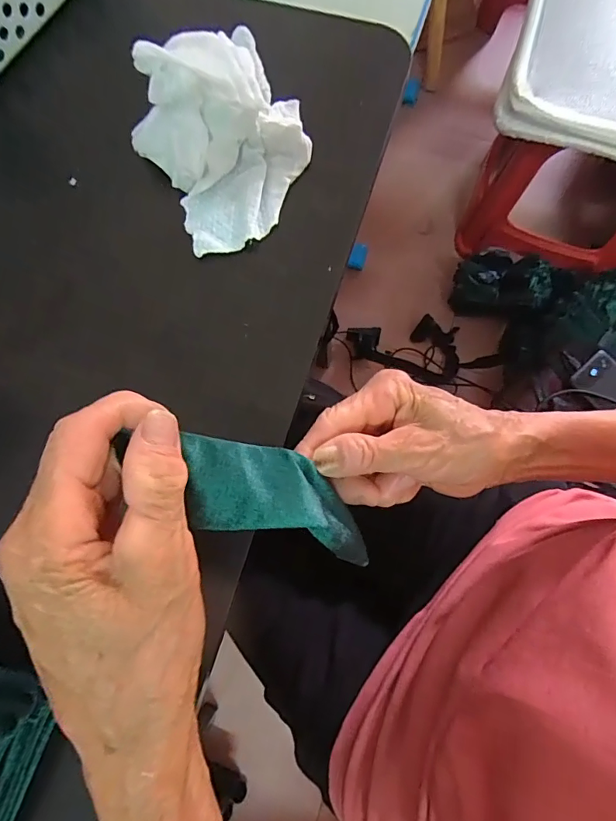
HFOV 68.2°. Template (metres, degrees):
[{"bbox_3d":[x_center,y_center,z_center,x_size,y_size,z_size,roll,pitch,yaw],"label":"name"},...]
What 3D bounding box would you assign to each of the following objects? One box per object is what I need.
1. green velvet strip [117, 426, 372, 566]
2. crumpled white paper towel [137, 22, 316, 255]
[{"bbox_3d":[-0.021,0.038,0.207,0.128,0.020,0.044,19,45,-28],"label":"green velvet strip"},{"bbox_3d":[-0.055,-0.180,0.276,0.104,0.053,0.149,-20,78,-3],"label":"crumpled white paper towel"}]

